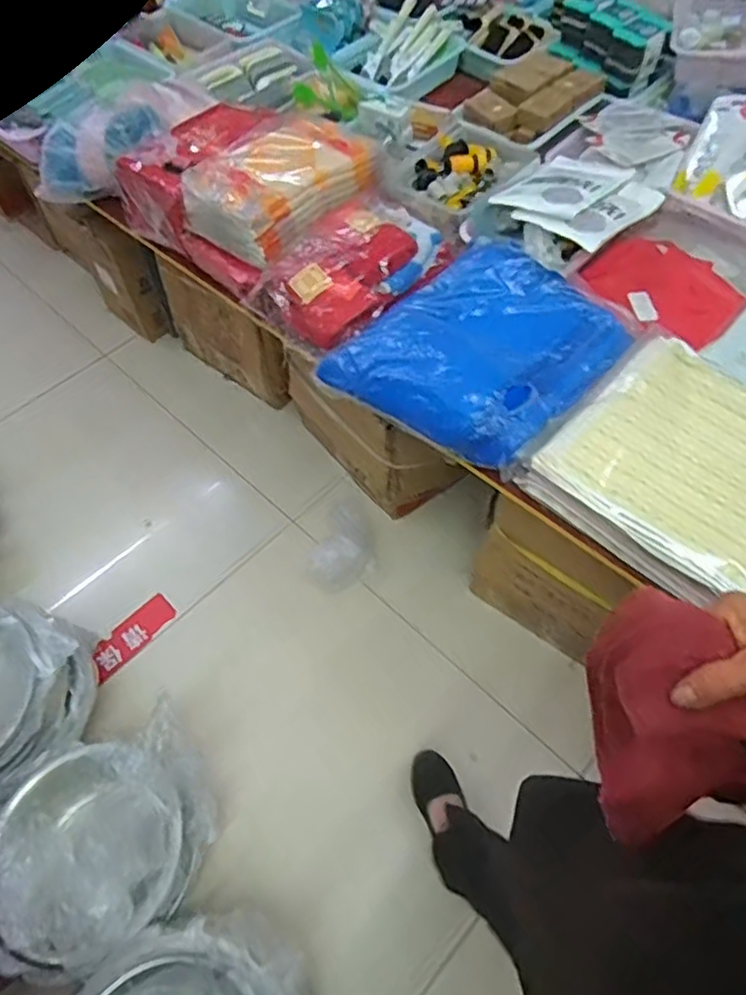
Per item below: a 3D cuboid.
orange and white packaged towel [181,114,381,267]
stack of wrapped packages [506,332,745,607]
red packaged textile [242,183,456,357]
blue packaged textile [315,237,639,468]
[{"bbox_3d":[-0.168,-0.587,1.155,0.231,0.100,0.333,30,62,18],"label":"orange and white packaged towel"},{"bbox_3d":[0.455,-0.032,0.890,0.331,0.081,0.358,-40,64,-20],"label":"stack of wrapped packages"},{"bbox_3d":[-0.028,-0.415,1.108,0.218,0.108,0.356,34,65,21],"label":"red packaged textile"},{"bbox_3d":[0.181,-0.248,1.017,0.350,0.088,0.399,39,67,23],"label":"blue packaged textile"}]

